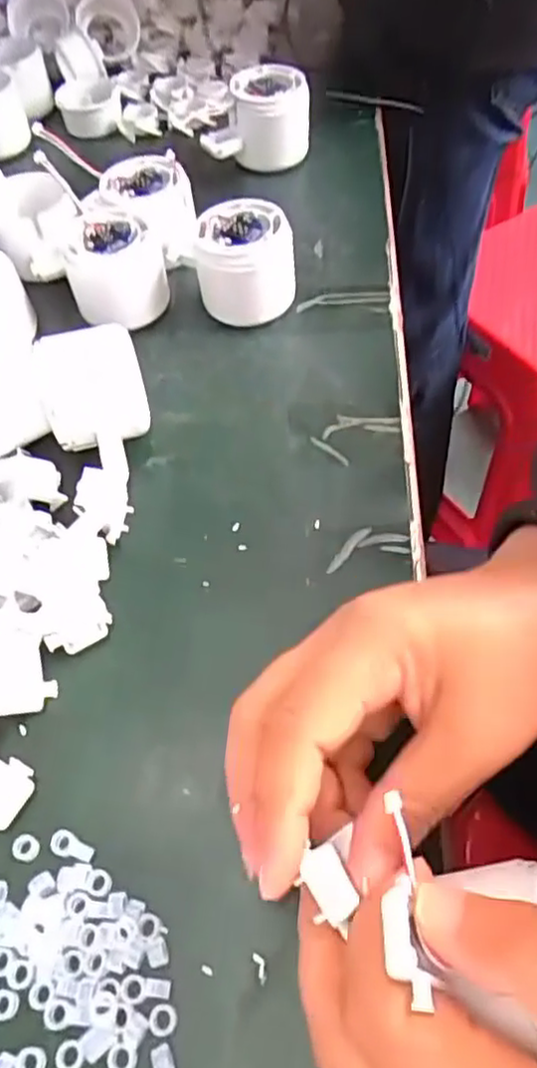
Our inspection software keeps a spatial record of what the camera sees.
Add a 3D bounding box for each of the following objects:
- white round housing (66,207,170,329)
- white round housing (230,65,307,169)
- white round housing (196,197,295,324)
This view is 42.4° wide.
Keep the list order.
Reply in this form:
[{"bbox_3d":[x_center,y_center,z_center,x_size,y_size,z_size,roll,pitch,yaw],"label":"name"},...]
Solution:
[{"bbox_3d":[-0.092,-0.162,0.423,0.057,0.045,0.058,-3,56,4],"label":"white round housing"},{"bbox_3d":[-0.007,-0.310,0.512,0.074,0.048,0.074,-1,56,4],"label":"white round housing"},{"bbox_3d":[-0.015,-0.165,0.416,0.056,0.049,0.056,-2,56,3],"label":"white round housing"}]

